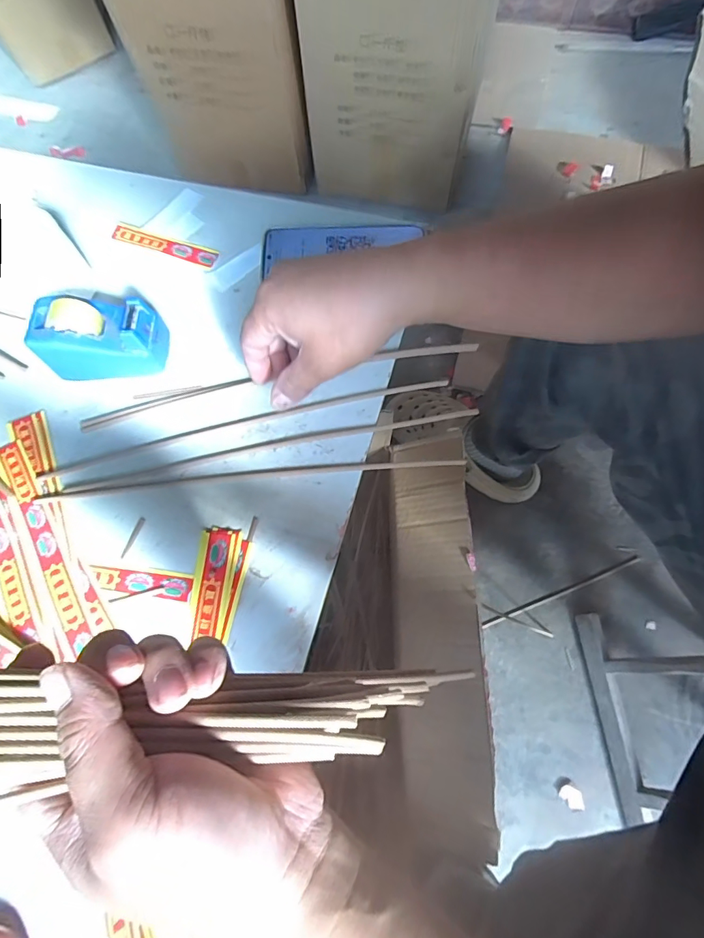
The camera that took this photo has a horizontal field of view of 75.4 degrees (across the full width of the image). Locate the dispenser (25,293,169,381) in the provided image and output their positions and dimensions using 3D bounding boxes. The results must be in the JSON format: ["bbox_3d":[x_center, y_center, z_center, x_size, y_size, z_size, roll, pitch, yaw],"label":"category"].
[{"bbox_3d":[-0.217,-0.115,0.397,0.100,0.055,0.051,-4,70,1],"label":"dispenser"}]

